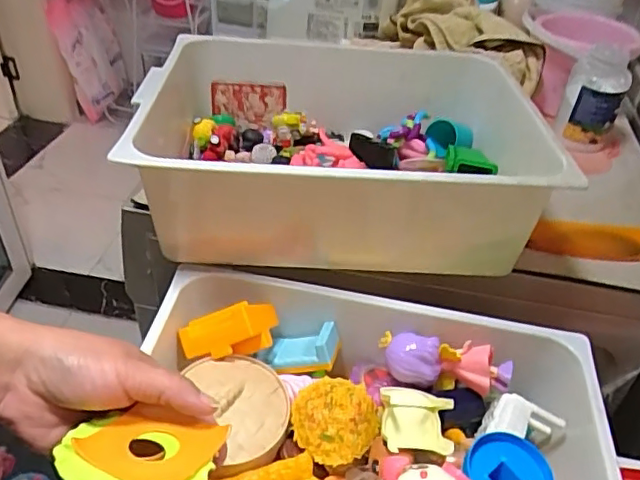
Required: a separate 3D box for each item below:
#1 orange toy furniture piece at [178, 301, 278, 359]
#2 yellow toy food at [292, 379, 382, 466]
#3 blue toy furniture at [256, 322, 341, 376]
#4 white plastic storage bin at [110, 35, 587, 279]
[{"bbox_3d":[-0.075,0.078,0.489,0.081,0.041,0.032,-9,40,-16],"label":"orange toy furniture piece"},{"bbox_3d":[0.013,0.141,0.462,0.067,0.027,0.067,3,38,-2],"label":"yellow toy food"},{"bbox_3d":[-0.011,0.098,0.509,0.068,0.033,0.044,-18,-2,23],"label":"blue toy furniture"},{"bbox_3d":[0.014,-0.089,0.583,0.370,0.140,0.315,1,38,-4],"label":"white plastic storage bin"}]

